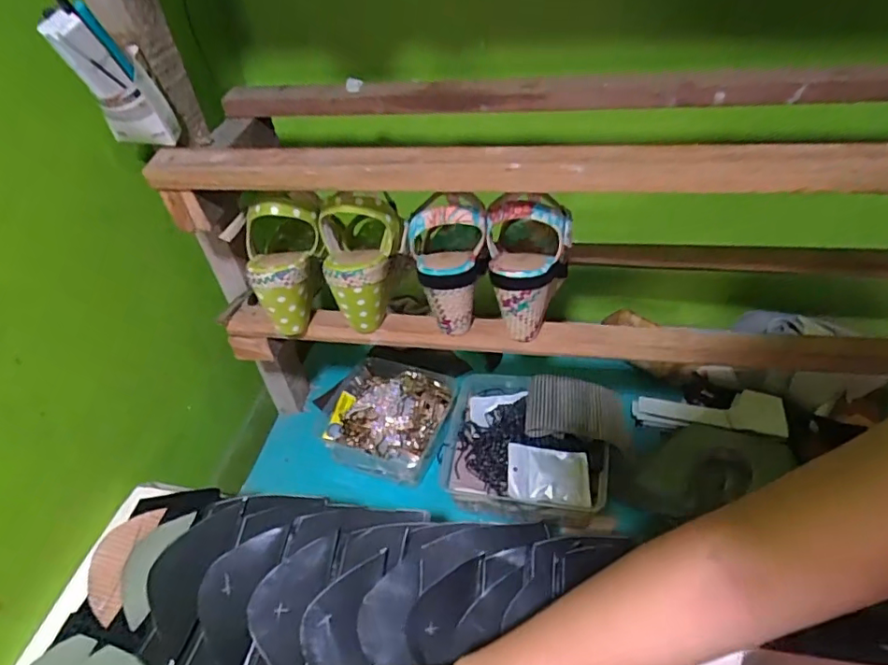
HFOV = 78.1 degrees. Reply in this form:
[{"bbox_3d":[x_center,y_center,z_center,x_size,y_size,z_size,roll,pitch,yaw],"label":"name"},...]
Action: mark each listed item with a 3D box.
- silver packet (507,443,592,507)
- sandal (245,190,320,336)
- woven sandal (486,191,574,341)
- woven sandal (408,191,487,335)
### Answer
[{"bbox_3d":[0.125,0.169,0.650,0.099,0.008,0.064,9,56,-2],"label":"silver packet"},{"bbox_3d":[-0.175,-0.068,0.569,0.085,0.147,0.067,8,12,15],"label":"sandal"},{"bbox_3d":[0.084,-0.074,0.543,0.081,0.130,0.108,5,45,11],"label":"woven sandal"},{"bbox_3d":[0.006,-0.061,0.544,0.081,0.136,0.071,-2,13,4],"label":"woven sandal"}]

